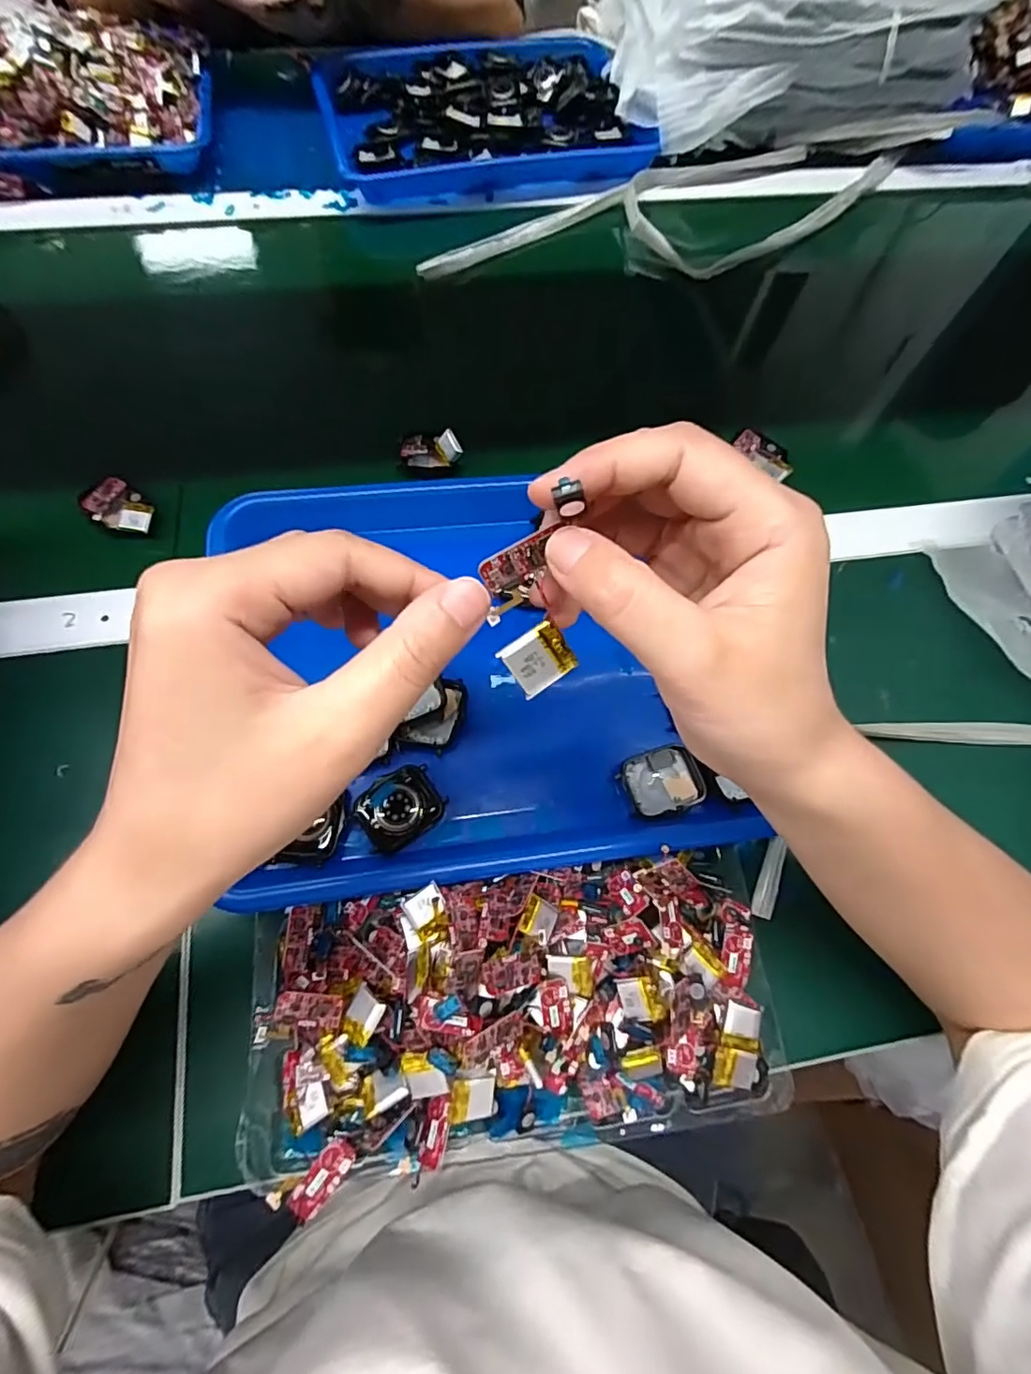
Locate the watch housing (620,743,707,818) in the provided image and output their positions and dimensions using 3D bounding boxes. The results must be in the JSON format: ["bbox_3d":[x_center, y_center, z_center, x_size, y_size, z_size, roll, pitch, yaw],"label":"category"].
[{"bbox_3d":[0.085,0.052,0.315,0.044,0.005,0.036,-16,69,-9],"label":"watch housing"}]

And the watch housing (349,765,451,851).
[{"bbox_3d":[-0.063,0.064,0.299,0.045,0.005,0.036,-36,74,-16],"label":"watch housing"}]

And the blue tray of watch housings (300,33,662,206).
[{"bbox_3d":[-0.035,-0.598,0.579,0.315,0.034,0.232,-14,69,-9],"label":"blue tray of watch housings"}]

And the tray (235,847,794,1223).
[{"bbox_3d":[0.001,0.155,0.266,0.255,0.041,0.123,-6,68,-6],"label":"tray"}]

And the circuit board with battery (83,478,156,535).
[{"bbox_3d":[-0.273,-0.124,0.385,0.055,0.016,0.031,37,70,11],"label":"circuit board with battery"}]

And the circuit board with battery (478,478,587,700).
[{"bbox_3d":[0.005,-0.026,0.165,0.026,0.065,0.014,-7,34,-6],"label":"circuit board with battery"}]

